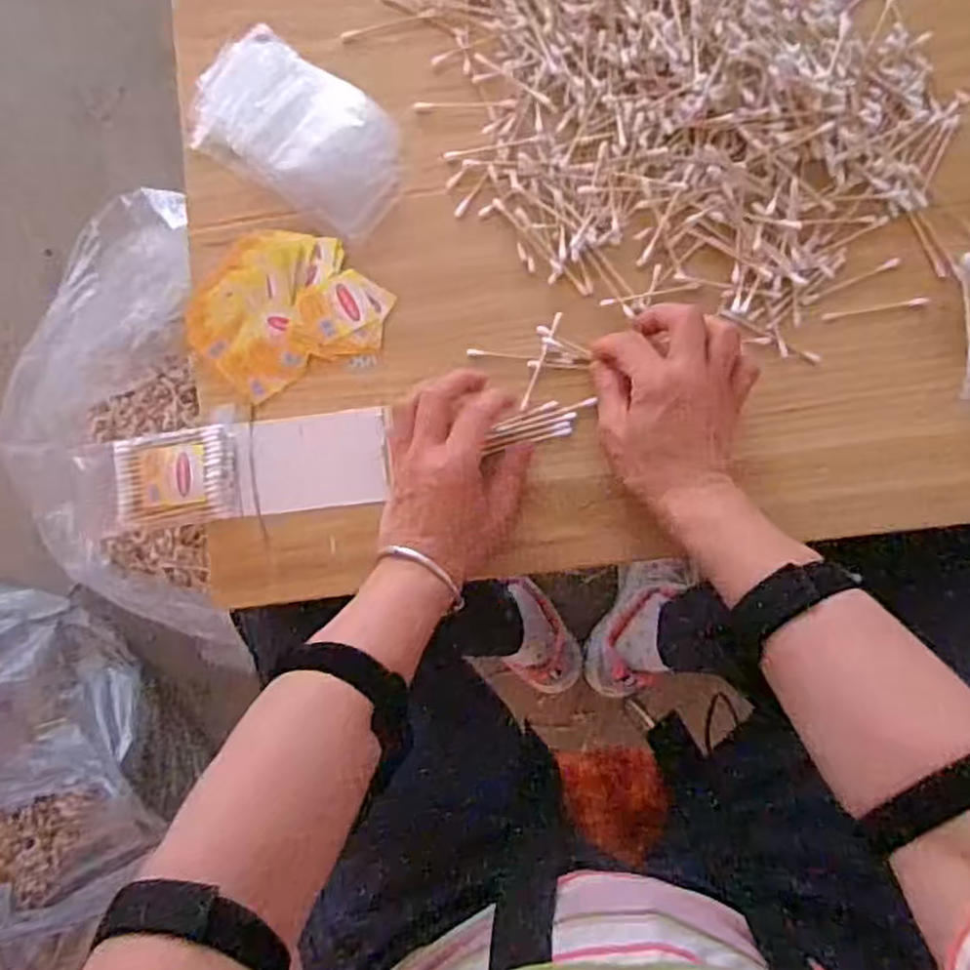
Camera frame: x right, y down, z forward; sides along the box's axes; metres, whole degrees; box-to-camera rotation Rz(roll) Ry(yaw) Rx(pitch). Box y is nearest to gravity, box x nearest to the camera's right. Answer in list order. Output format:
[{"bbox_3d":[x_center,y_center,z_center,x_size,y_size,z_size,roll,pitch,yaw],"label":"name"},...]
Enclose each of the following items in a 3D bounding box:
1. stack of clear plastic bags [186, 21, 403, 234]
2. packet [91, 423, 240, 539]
[{"bbox_3d":[-0.124,-0.237,0.494,0.146,0.020,0.088,33,84,5],"label":"stack of clear plastic bags"},{"bbox_3d":[-0.199,-0.004,0.460,0.089,0.014,0.057,-9,82,0],"label":"packet"}]

